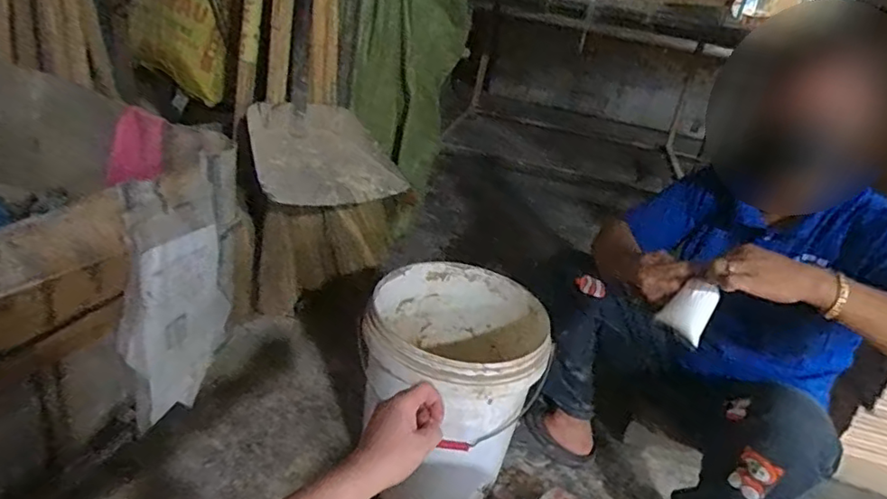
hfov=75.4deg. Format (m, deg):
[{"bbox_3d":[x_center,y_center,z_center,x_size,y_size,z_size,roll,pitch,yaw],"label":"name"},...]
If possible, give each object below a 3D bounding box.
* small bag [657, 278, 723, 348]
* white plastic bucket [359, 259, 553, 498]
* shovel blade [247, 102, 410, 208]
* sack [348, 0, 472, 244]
[{"bbox_3d":[0.343,0.082,0.802,0.060,0.079,0.035,26,20,15],"label":"small bag"},{"bbox_3d":[0.013,0.240,1.034,0.294,0.333,0.314,8,27,-4],"label":"white plastic bucket"},{"bbox_3d":[-0.258,-0.187,1.159,0.307,0.075,0.275,-16,60,-39],"label":"shovel blade"},{"bbox_3d":[-0.099,-0.545,1.681,0.182,0.836,0.353,19,28,19],"label":"sack"}]

